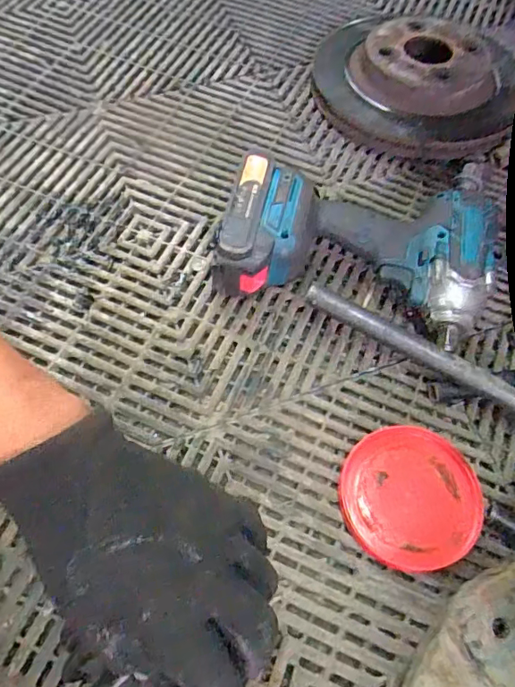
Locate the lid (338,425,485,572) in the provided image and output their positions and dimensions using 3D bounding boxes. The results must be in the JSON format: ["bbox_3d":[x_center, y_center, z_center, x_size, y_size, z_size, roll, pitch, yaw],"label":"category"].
[{"bbox_3d":[0.116,0.115,0.386,0.102,0.013,0.099,1,63,-2],"label":"lid"}]

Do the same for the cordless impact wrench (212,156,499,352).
[{"bbox_3d":[0.084,-0.083,0.445,0.225,0.084,0.132,14,63,5],"label":"cordless impact wrench"}]

